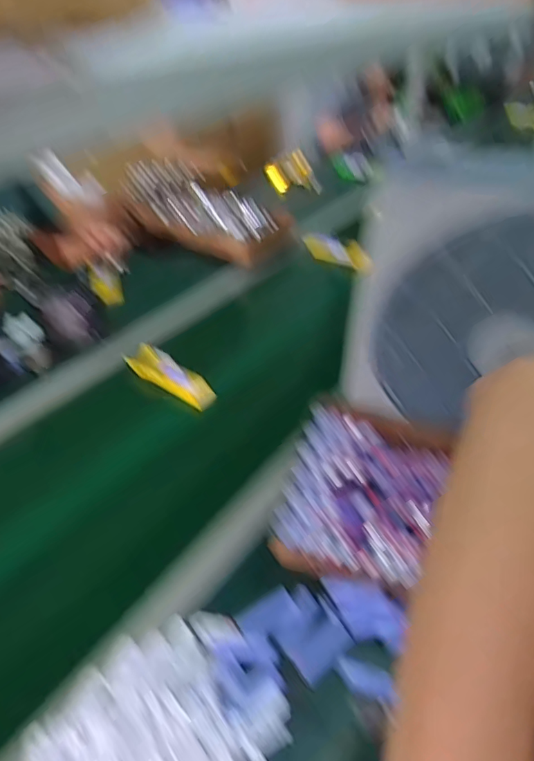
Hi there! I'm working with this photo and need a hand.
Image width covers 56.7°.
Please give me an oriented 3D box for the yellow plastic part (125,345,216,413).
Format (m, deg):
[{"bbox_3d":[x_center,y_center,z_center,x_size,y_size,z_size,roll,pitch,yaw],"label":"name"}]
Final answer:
[{"bbox_3d":[-0.179,-0.009,0.923,0.185,0.031,0.061,31,48,17],"label":"yellow plastic part"}]

